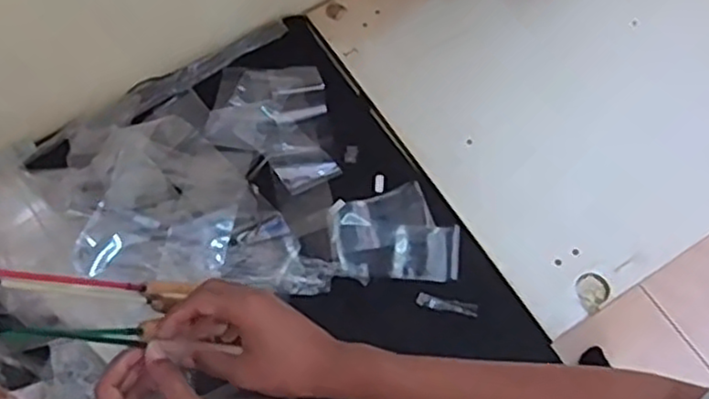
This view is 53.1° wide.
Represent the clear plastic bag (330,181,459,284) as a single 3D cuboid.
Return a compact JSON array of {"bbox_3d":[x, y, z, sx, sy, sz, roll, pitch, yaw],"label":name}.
[{"bbox_3d":[0.043,0.036,0.755,0.128,0.010,0.105,-3,65,0],"label":"clear plastic bag"}]

